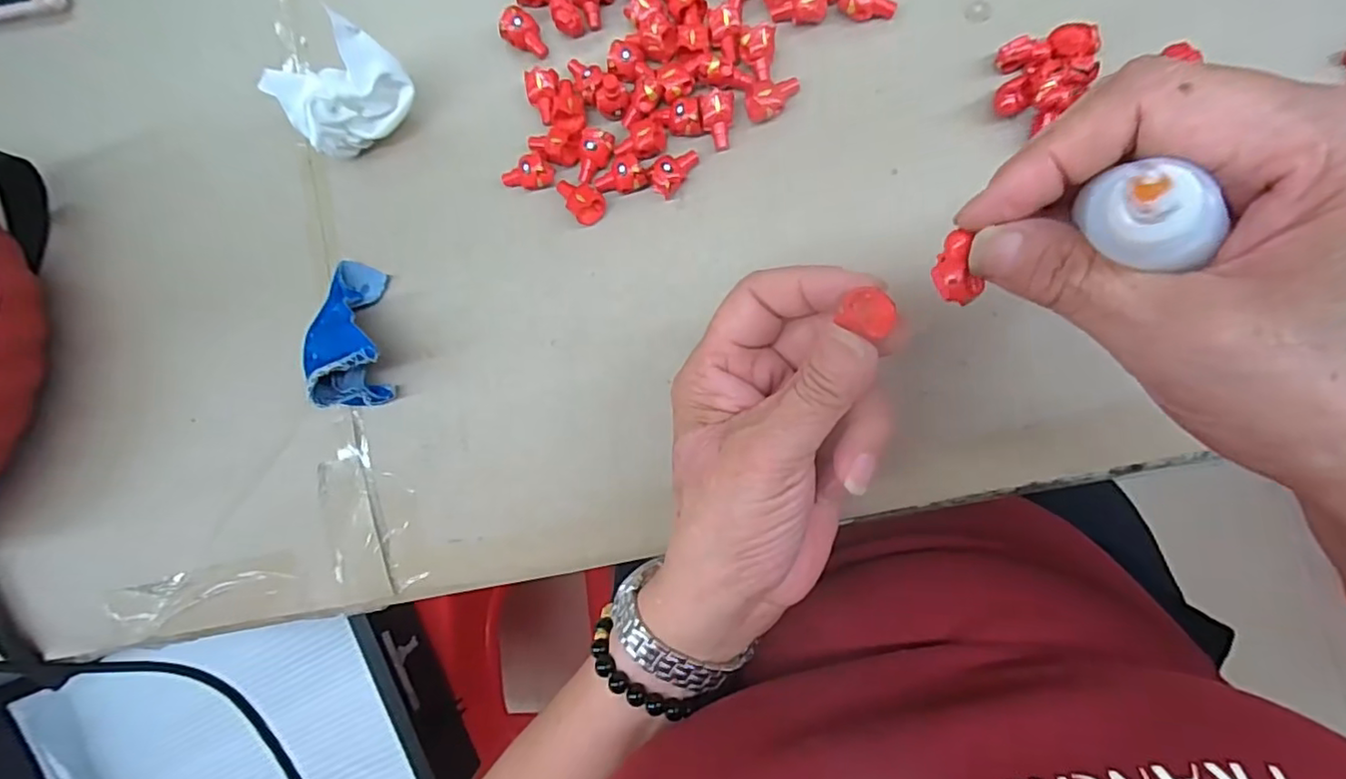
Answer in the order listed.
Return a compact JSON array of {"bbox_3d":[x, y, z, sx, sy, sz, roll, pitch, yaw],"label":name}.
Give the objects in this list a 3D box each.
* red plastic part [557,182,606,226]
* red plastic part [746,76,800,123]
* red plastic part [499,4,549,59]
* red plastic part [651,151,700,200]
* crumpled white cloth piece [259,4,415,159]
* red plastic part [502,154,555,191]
[{"bbox_3d":[-0.046,-0.095,0.295,0.016,0.012,0.027,-40,83,7],"label":"red plastic part"},{"bbox_3d":[0.047,-0.137,0.281,0.026,0.013,0.015,-27,84,8],"label":"red plastic part"},{"bbox_3d":[-0.074,-0.177,0.301,0.017,0.016,0.023,-38,83,7],"label":"red plastic part"},{"bbox_3d":[0.000,-0.106,0.289,0.013,0.013,0.025,41,95,8],"label":"red plastic part"},{"bbox_3d":[-0.161,-0.145,0.296,0.061,0.051,0.039,-30,84,8],"label":"crumpled white cloth piece"},{"bbox_3d":[-0.072,-0.106,0.298,0.025,0.014,0.013,-9,87,9],"label":"red plastic part"}]

